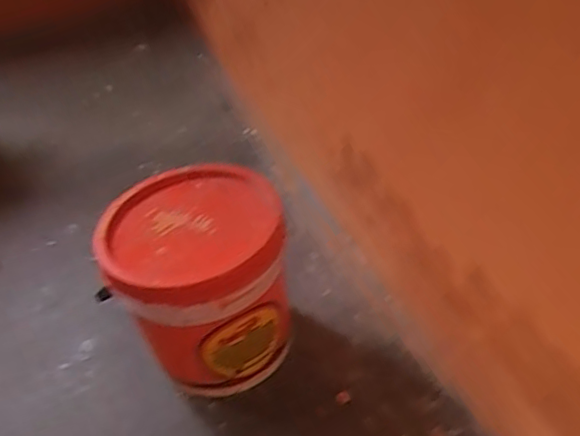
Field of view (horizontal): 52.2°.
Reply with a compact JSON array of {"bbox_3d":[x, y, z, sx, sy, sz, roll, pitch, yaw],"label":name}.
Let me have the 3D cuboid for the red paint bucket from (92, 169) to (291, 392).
[{"bbox_3d":[-0.095,0.075,0.682,0.184,0.212,0.183,-5,41,5],"label":"red paint bucket"}]

